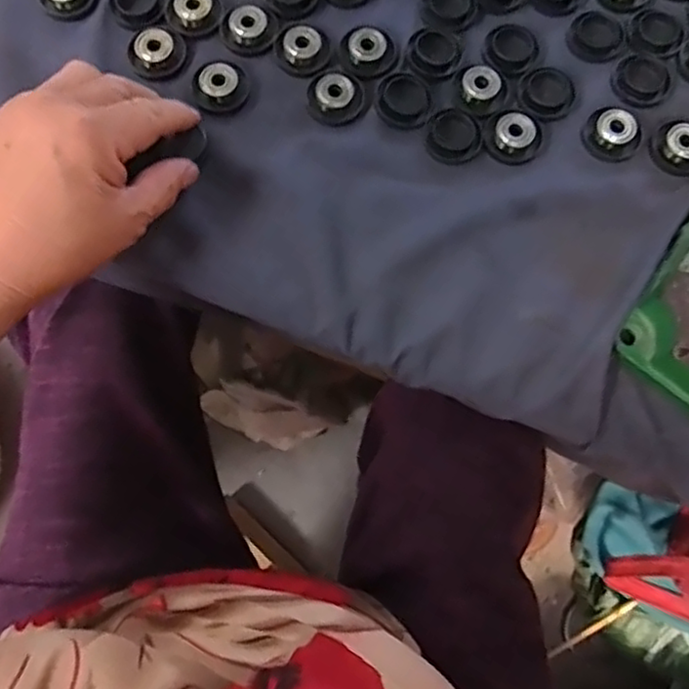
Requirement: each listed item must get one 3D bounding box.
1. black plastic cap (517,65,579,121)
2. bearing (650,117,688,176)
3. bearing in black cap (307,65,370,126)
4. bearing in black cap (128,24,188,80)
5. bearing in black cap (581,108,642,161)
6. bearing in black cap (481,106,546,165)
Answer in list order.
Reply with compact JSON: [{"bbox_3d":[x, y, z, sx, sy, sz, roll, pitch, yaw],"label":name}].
[{"bbox_3d":[0.118,-0.146,0.386,0.032,0.004,0.032,0,76,-1],"label":"black plastic cap"},{"bbox_3d":[0.193,-0.114,0.376,0.033,0.009,0.036,41,79,9],"label":"bearing"},{"bbox_3d":[-0.005,-0.143,0.380,0.032,0.009,0.035,-35,79,-8],"label":"bearing in black cap"},{"bbox_3d":[-0.107,-0.168,0.381,0.031,0.009,0.028,-34,79,-8],"label":"bearing in black cap"},{"bbox_3d":[0.152,-0.120,0.378,0.031,0.010,0.030,0,76,-1],"label":"bearing in black cap"},{"bbox_3d":[0.096,-0.119,0.378,0.033,0.009,0.030,33,78,7],"label":"bearing in black cap"}]

